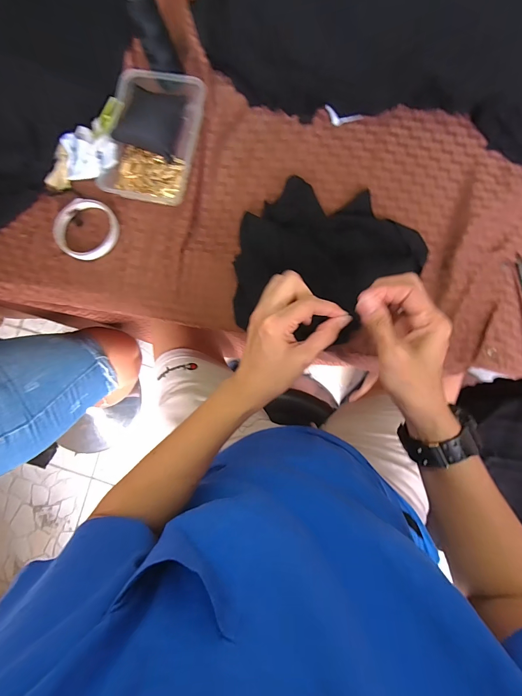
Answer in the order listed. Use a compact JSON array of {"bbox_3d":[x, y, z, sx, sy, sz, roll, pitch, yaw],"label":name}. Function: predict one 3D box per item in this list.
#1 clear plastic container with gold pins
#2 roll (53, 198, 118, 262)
[{"bbox_3d":[-0.152,-0.293,0.446,0.124,0.035,0.177,14,87,3],"label":"clear plastic container with gold pins"},{"bbox_3d":[-0.250,-0.169,0.455,0.096,0.013,0.084,26,88,4],"label":"roll"}]

